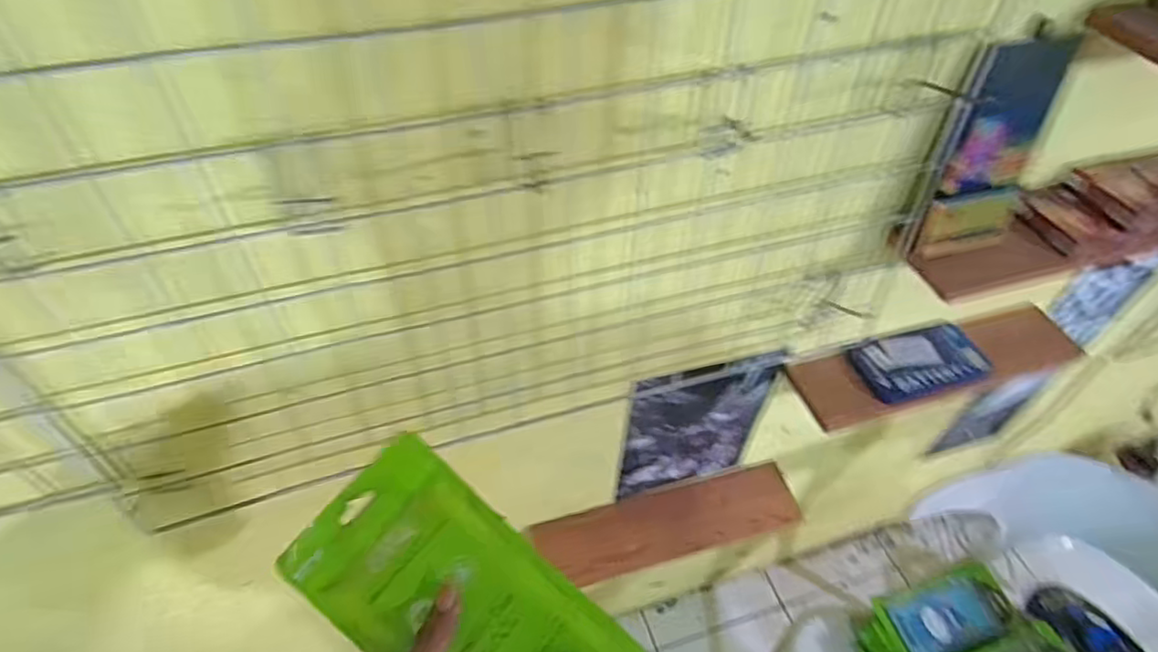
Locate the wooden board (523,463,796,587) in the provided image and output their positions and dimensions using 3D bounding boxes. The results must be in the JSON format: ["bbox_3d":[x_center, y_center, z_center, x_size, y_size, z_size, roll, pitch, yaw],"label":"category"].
[{"bbox_3d":[0.134,0.297,0.946,0.380,0.111,0.027,-12,8,-9],"label":"wooden board"}]

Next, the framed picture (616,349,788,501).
[{"bbox_3d":[0.162,0.131,0.851,0.212,0.295,0.026,-14,51,-16],"label":"framed picture"}]

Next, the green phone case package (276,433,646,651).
[{"bbox_3d":[-0.072,0.171,0.391,0.206,0.006,0.109,39,74,12],"label":"green phone case package"}]

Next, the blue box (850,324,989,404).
[{"bbox_3d":[0.428,0.045,0.810,0.172,0.017,0.082,-14,65,-10],"label":"blue box"}]

